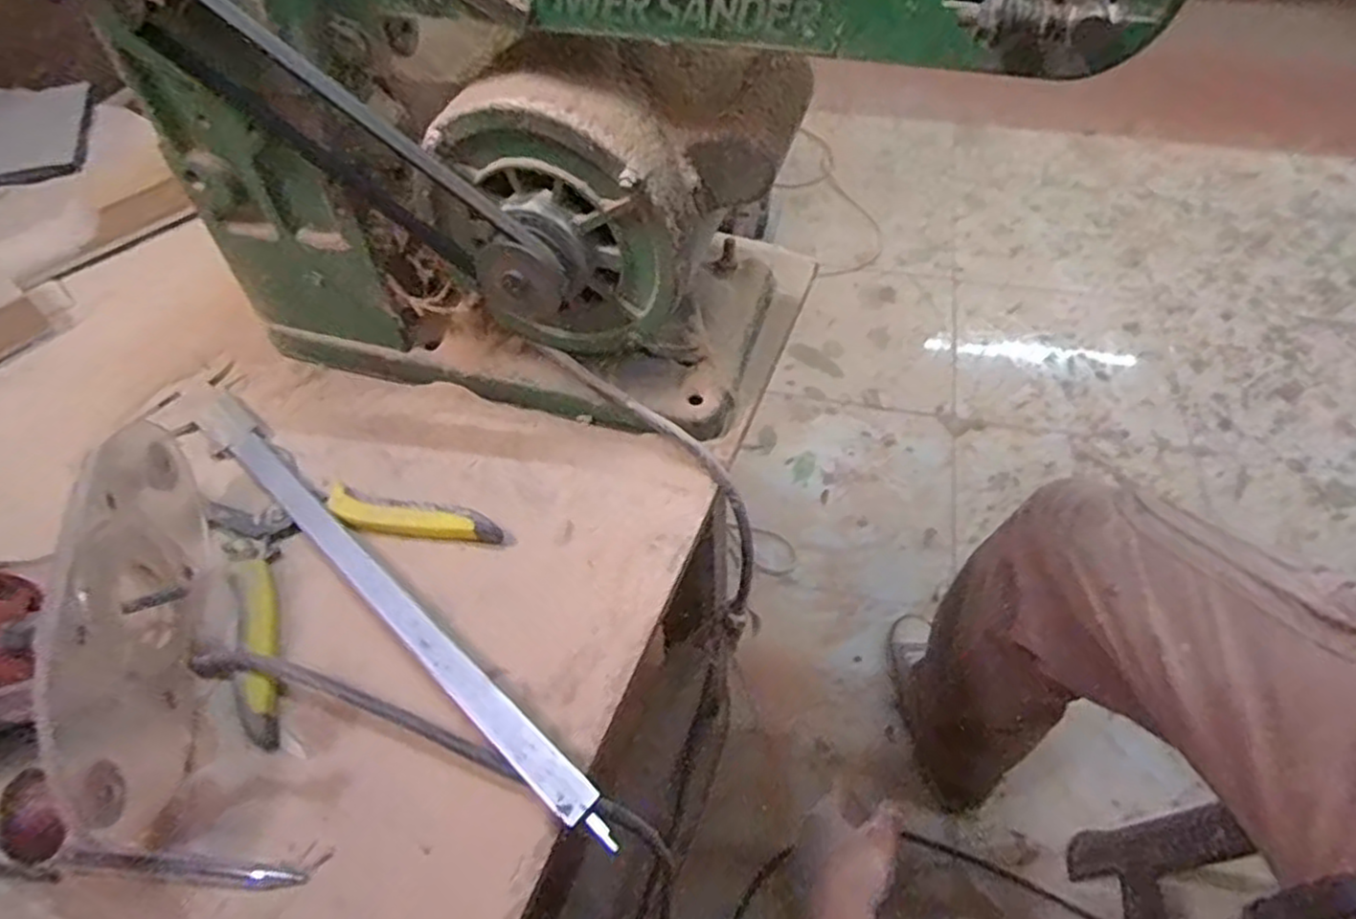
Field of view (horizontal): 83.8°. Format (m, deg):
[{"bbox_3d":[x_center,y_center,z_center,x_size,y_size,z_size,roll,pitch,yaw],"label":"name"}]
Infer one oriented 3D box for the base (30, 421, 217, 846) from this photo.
[{"bbox_3d":[-0.246,0.064,0.343,0.014,0.088,0.199,-19,51,-4],"label":"base"}]

